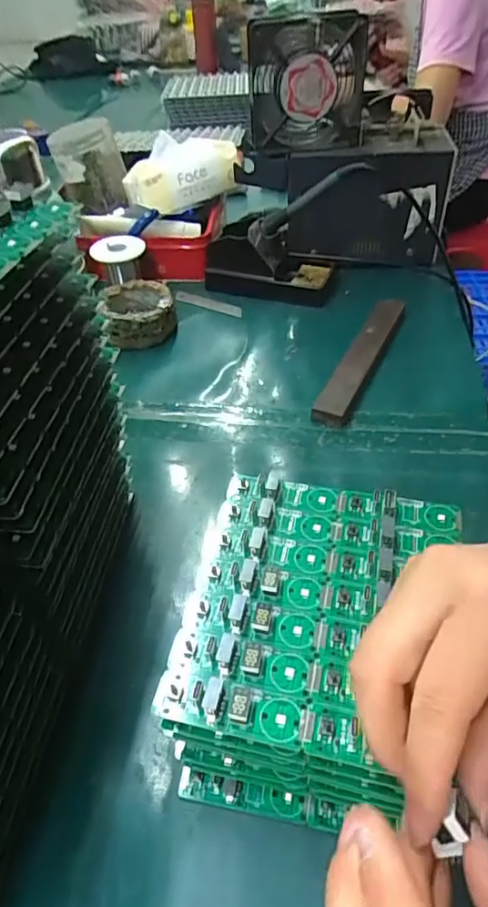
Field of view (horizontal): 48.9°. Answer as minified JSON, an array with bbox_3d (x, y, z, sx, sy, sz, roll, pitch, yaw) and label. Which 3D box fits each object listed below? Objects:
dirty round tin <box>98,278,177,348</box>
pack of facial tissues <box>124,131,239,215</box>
[{"bbox_3d":[-0.118,-0.157,0.604,0.079,0.043,0.081,-1,44,1],"label":"dirty round tin"},{"bbox_3d":[-0.079,-0.369,0.700,0.143,0.066,0.066,-19,48,-17],"label":"pack of facial tissues"}]

